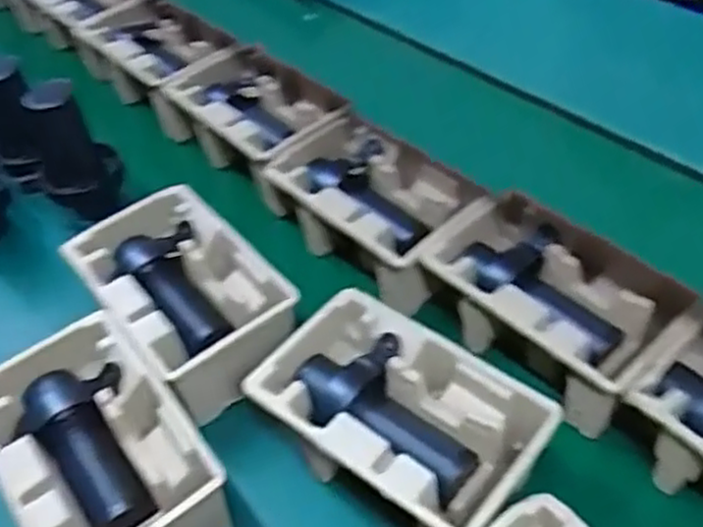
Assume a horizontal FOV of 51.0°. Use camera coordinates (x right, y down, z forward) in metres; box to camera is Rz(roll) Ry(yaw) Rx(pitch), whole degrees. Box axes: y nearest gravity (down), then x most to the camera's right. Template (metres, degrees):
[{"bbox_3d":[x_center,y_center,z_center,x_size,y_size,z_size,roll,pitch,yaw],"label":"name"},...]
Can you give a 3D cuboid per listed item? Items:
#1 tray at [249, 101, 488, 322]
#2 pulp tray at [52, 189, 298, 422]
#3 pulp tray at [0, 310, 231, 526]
[{"bbox_3d":[0.020,-0.074,0.814,0.146,0.065,0.226,-33,52,-22],"label":"tray"},{"bbox_3d":[-0.166,0.040,0.749,0.149,0.097,0.235,-34,53,-23],"label":"pulp tray"},{"bbox_3d":[-0.216,0.169,0.635,0.145,0.094,0.221,-33,52,-22],"label":"pulp tray"}]

